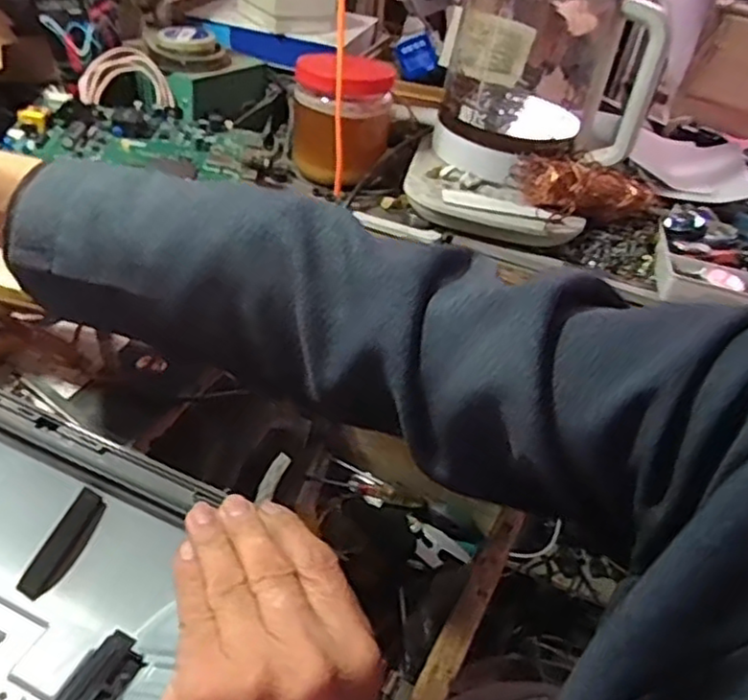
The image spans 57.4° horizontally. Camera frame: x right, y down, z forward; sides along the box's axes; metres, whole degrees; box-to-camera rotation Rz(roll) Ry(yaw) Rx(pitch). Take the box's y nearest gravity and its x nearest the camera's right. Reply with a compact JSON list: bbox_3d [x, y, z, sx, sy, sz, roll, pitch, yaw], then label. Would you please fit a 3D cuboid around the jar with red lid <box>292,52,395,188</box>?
[{"bbox_3d":[-0.031,-0.223,0.653,0.093,0.112,0.085,7,38,-4],"label":"jar with red lid"}]

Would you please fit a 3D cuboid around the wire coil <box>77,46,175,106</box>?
[{"bbox_3d":[-0.239,-0.261,0.651,0.084,0.057,0.021,-14,4,-24],"label":"wire coil"}]

